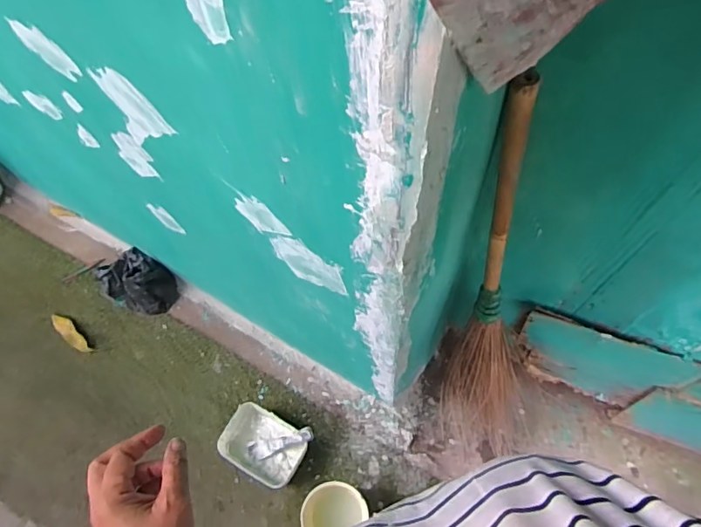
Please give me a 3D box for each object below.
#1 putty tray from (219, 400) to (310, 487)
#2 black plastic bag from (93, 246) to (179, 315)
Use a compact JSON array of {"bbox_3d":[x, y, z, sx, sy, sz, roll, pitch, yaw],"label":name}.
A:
[{"bbox_3d":[-0.220,0.462,1.296,0.207,0.077,0.152,26,68,15],"label":"putty tray"},{"bbox_3d":[-0.606,0.053,1.471,0.186,0.135,0.147,22,67,14],"label":"black plastic bag"}]

